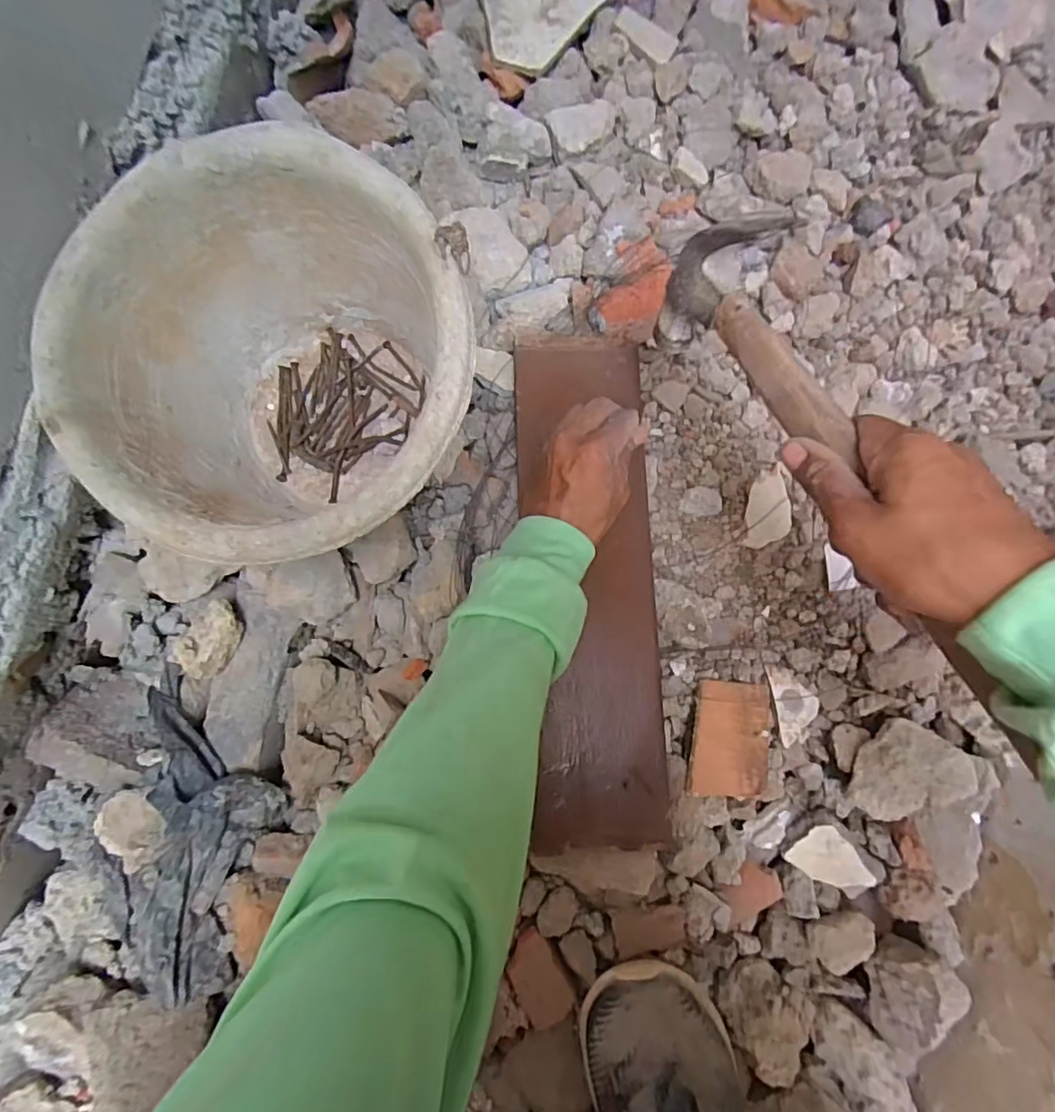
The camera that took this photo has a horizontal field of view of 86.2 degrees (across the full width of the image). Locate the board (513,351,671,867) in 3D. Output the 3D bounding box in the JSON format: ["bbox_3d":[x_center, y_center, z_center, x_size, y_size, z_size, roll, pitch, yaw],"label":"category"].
[{"bbox_3d":[0.052,0.021,0.449,0.106,0.030,0.399,-4,84,-2],"label":"board"}]

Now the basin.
[{"bbox_3d":[-0.158,-0.110,0.399,0.238,0.184,0.234,0,83,-4],"label":"basin"}]

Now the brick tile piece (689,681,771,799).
[{"bbox_3d":[0.166,0.148,0.458,0.063,0.019,0.088,11,82,-3],"label":"brick tile piece"}]

